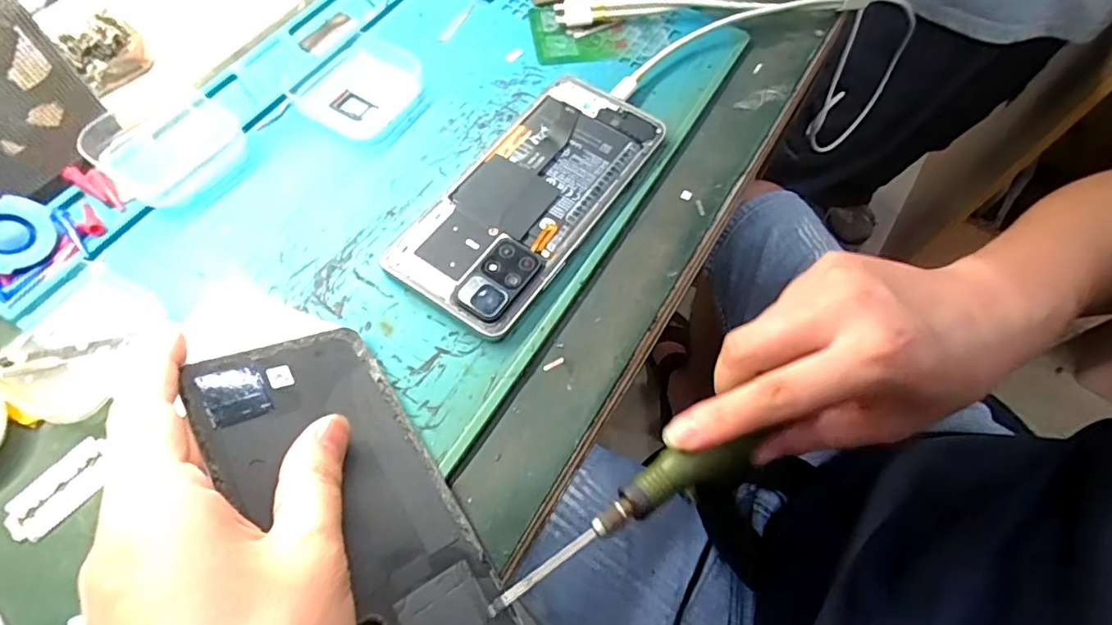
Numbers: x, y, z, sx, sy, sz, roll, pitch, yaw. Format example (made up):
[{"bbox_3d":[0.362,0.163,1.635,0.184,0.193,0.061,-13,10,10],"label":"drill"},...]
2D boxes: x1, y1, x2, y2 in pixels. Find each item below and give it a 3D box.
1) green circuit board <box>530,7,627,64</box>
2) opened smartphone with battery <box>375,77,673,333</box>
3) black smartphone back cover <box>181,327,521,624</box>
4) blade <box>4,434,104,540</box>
[{"bbox_3d":[0.013,-0.180,0.362,0.056,0.005,0.052,-8,64,-7],"label":"green circuit board"},{"bbox_3d":[-0.012,-0.063,0.297,0.074,0.011,0.159,32,66,13],"label":"opened smartphone with battery"},{"bbox_3d":[-0.074,0.077,0.213,0.072,0.007,0.159,-20,68,-39],"label":"black smartphone back cover"},{"bbox_3d":[-0.202,0.071,0.231,0.022,0.004,0.041,33,66,13],"label":"blade"}]

